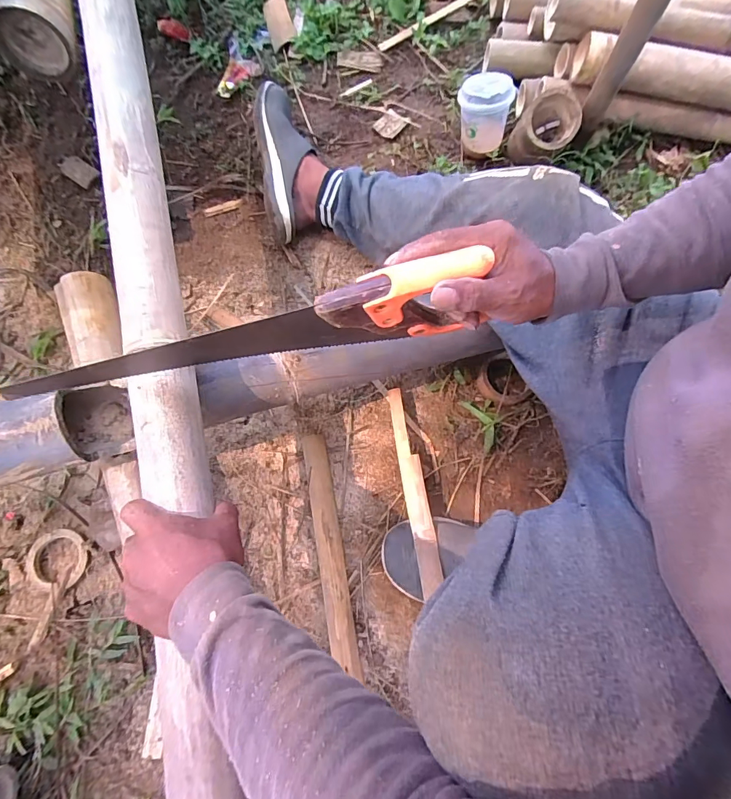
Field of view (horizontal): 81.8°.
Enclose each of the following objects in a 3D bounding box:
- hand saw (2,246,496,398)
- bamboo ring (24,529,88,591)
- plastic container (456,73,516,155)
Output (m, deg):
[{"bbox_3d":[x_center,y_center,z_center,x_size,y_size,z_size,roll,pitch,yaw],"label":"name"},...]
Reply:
[{"bbox_3d":[-0.096,-0.051,0.390,0.401,0.102,0.027,-13,75,9],"label":"hand saw"},{"bbox_3d":[-0.436,0.226,0.597,0.094,0.015,0.080,-1,75,2],"label":"bamboo ring"},{"bbox_3d":[0.194,-0.476,0.706,0.085,0.101,0.087,12,76,5],"label":"plastic container"}]

